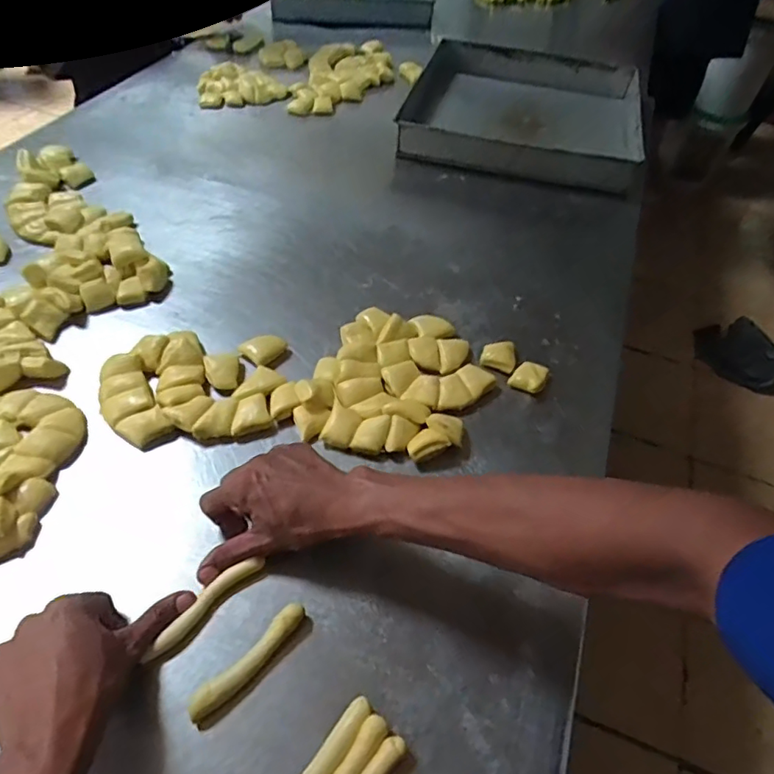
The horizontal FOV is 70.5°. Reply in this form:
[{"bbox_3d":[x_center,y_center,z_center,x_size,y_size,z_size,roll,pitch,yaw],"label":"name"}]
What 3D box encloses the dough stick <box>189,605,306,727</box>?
[{"bbox_3d":[-0.105,0.209,0.419,0.018,0.019,0.102,37,56,23],"label":"dough stick"}]

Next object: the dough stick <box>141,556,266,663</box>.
[{"bbox_3d":[-0.149,0.177,0.446,0.020,0.009,0.107,35,53,22],"label":"dough stick"}]

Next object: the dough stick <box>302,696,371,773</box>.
[{"bbox_3d":[-0.047,0.266,0.379,0.017,0.018,0.102,32,54,20],"label":"dough stick"}]

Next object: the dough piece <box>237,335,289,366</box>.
[{"bbox_3d":[-0.143,-0.044,0.629,0.046,0.019,0.043,30,54,19],"label":"dough piece"}]

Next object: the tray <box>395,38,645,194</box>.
[{"bbox_3d":[0.266,-0.523,1.040,0.419,0.064,0.471,16,50,8],"label":"tray"}]

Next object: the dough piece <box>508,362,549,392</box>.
[{"bbox_3d":[0.164,-0.012,0.627,0.037,0.019,0.034,3,50,-3],"label":"dough piece"}]

